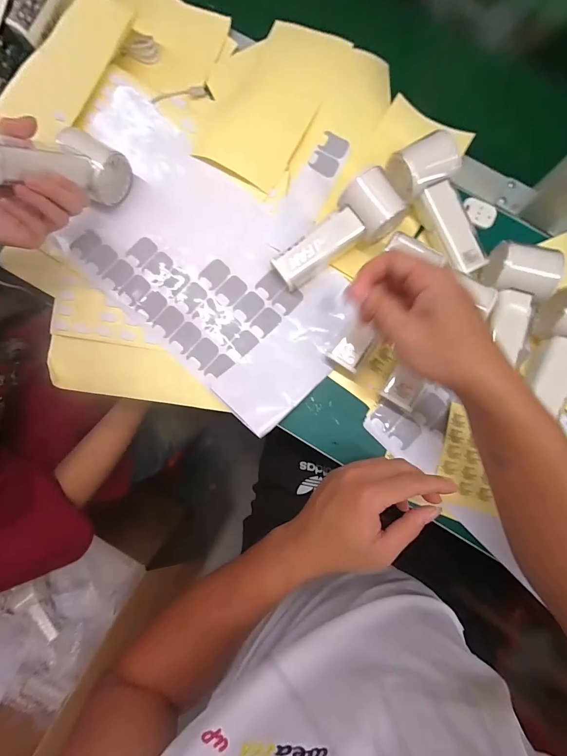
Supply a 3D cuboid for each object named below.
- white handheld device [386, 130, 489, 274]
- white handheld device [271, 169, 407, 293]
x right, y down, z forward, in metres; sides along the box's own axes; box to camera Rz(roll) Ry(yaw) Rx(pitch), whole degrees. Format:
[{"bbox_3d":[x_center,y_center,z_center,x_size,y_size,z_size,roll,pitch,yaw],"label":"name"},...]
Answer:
[{"bbox_3d":[0.176,-0.187,0.367,0.062,0.050,0.149,-32,86,-2],"label":"white handheld device"},{"bbox_3d":[0.056,-0.157,0.365,0.147,0.050,0.056,-31,86,-2],"label":"white handheld device"}]

